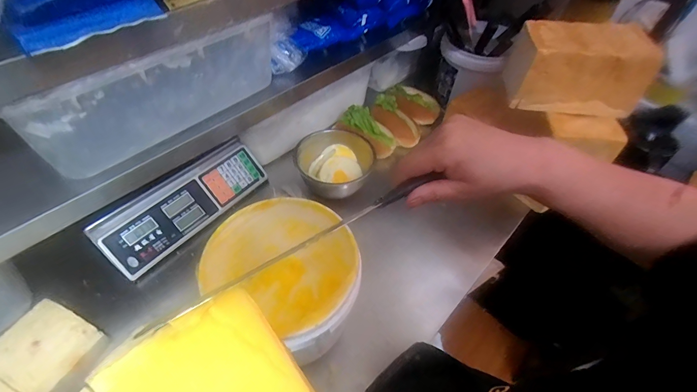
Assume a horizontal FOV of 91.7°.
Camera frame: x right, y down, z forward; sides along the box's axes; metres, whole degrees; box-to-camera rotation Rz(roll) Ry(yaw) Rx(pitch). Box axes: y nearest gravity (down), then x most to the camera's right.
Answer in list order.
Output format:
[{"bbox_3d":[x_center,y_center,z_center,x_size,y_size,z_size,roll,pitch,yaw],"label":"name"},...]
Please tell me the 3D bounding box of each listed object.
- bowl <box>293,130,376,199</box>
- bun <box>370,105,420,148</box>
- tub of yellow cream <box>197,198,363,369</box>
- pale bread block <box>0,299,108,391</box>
[{"bbox_3d":[-0.026,-0.063,0.742,0.173,0.090,0.138,-5,52,-8],"label":"bowl"},{"bbox_3d":[0.124,-0.191,0.886,0.156,0.052,0.058,42,59,11],"label":"bun"},{"bbox_3d":[-0.088,0.140,0.528,0.209,0.211,0.180,24,54,15],"label":"tub of yellow cream"},{"bbox_3d":[-0.468,0.236,0.527,0.120,0.059,0.110,21,53,13],"label":"pale bread block"}]

